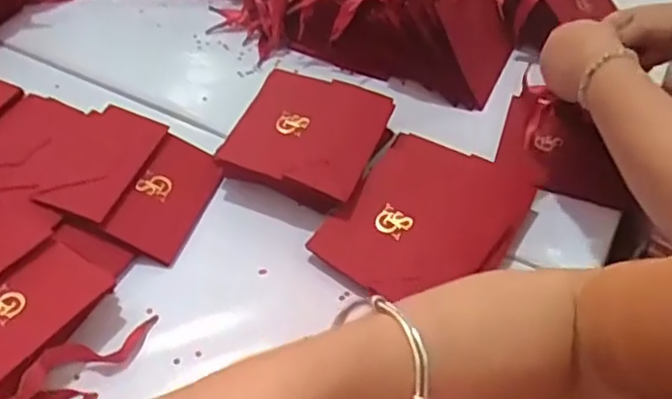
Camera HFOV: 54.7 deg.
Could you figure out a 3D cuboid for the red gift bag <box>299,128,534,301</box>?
[{"bbox_3d":[0.089,0.015,0.623,0.153,0.019,0.195,30,55,12],"label":"red gift bag"}]

